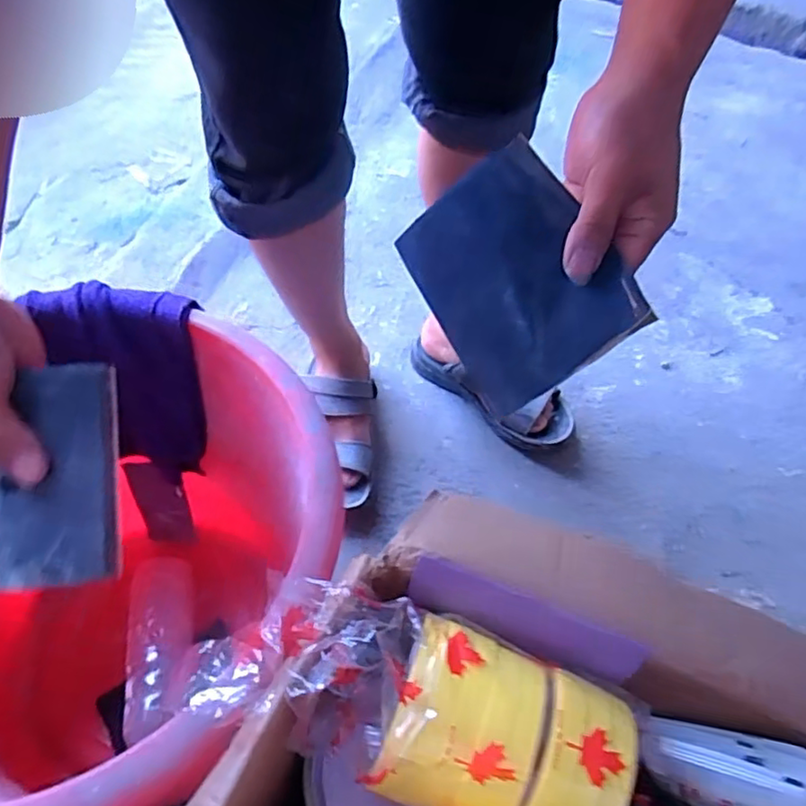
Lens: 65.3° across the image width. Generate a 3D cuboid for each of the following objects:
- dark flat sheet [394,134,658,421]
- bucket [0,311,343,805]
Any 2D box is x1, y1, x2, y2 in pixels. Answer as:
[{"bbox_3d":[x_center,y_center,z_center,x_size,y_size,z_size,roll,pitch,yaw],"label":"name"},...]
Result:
[{"bbox_3d":[0.066,-0.077,0.387,0.107,0.005,0.138,-35,78,19],"label":"dark flat sheet"},{"bbox_3d":[-0.224,0.178,0.526,0.348,0.379,0.311,-12,57,-11],"label":"bucket"}]

